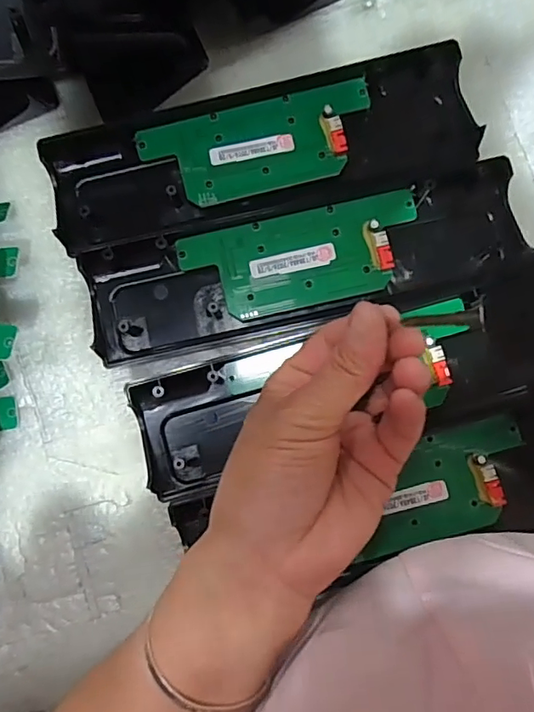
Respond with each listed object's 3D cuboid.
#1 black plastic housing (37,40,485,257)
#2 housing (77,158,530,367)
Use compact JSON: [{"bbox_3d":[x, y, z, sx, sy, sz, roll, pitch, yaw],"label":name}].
[{"bbox_3d":[-0.004,-0.122,0.303,0.245,0.018,0.076,-15,84,0],"label":"black plastic housing"},{"bbox_3d":[0.021,-0.053,0.297,0.245,0.016,0.068,-13,86,-2],"label":"housing"}]

